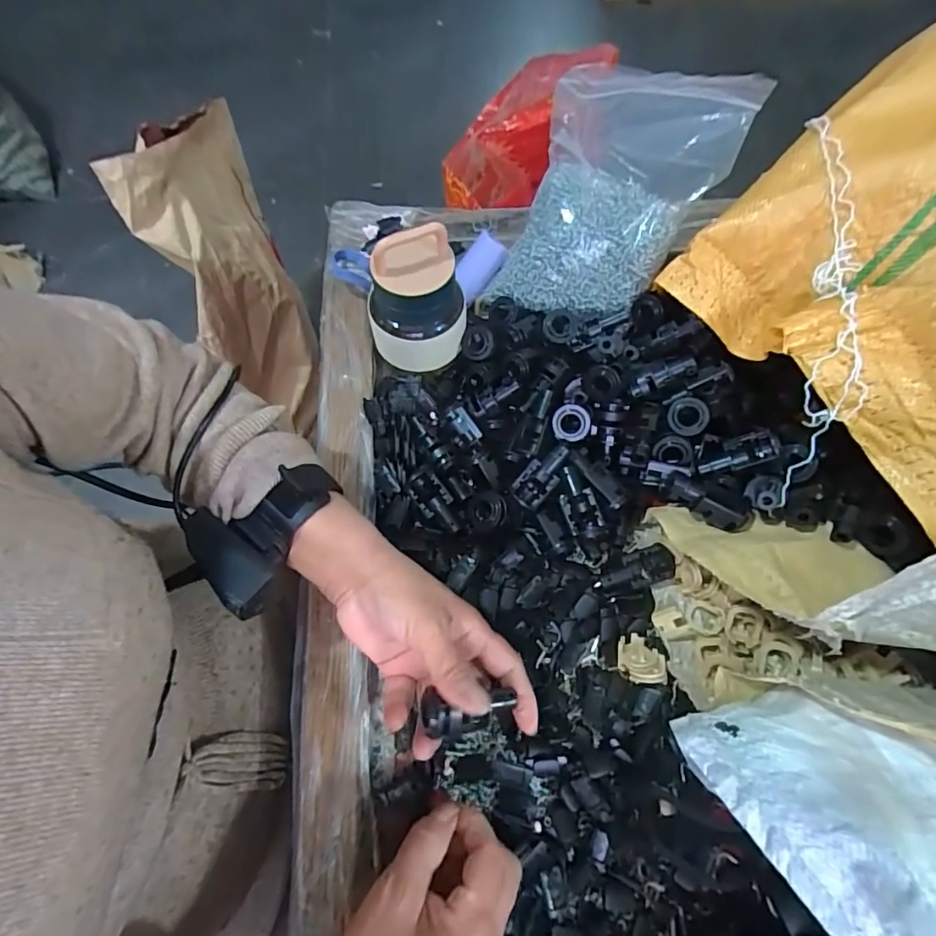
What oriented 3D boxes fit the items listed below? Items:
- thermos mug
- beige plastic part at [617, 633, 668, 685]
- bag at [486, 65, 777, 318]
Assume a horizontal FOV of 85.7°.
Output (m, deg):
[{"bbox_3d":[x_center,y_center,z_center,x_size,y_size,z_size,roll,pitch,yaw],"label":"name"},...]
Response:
[{"bbox_3d":[-0.039,-0.127,0.388,0.062,0.108,0.065,0,66,1],"label":"thermos mug"},{"bbox_3d":[0.117,0.132,0.340,0.029,0.020,0.034,-5,30,9],"label":"beige plastic part"},{"bbox_3d":[0.120,-0.219,0.395,0.139,0.126,0.169,24,69,11],"label":"bag"}]

